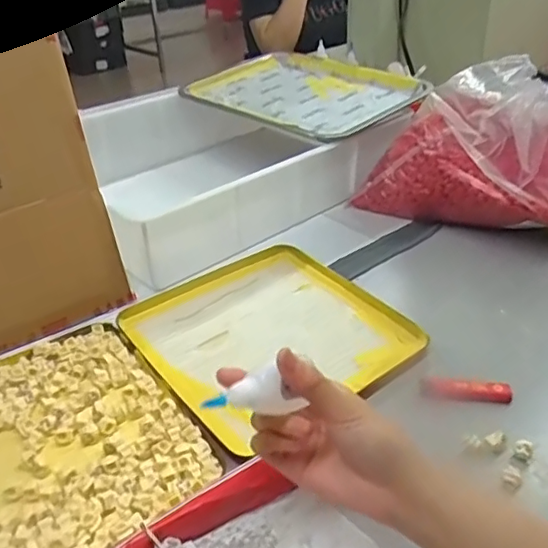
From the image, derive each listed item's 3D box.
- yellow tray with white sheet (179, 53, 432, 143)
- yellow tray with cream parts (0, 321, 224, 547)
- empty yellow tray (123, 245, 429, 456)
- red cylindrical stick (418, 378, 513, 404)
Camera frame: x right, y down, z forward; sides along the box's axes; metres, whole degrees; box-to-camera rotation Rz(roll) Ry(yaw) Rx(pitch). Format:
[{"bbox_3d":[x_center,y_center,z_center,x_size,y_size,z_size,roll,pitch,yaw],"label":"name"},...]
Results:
[{"bbox_3d":[0.036,-0.298,0.949,0.271,0.038,0.381,-29,42,-35],"label":"yellow tray with white sheet"},{"bbox_3d":[-0.195,0.141,0.470,0.233,0.022,0.236,-25,40,-30],"label":"yellow tray with cream parts"},{"bbox_3d":[-0.011,0.056,0.607,0.234,0.027,0.249,-25,40,-31],"label":"empty yellow tray"},{"bbox_3d":[0.174,0.104,0.533,0.079,0.016,0.016,4,34,9],"label":"red cylindrical stick"}]

